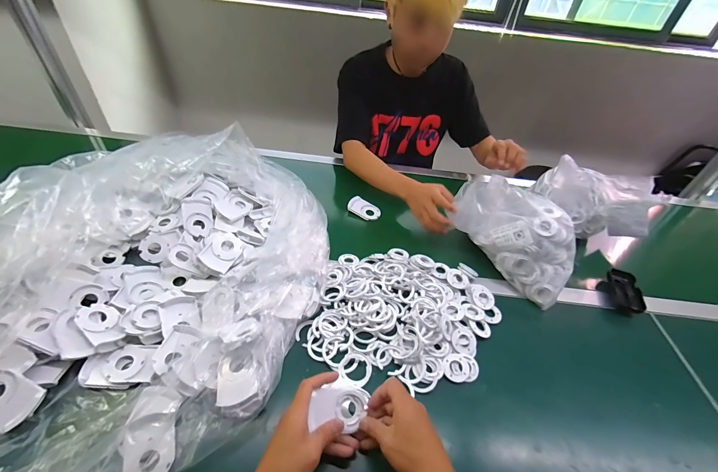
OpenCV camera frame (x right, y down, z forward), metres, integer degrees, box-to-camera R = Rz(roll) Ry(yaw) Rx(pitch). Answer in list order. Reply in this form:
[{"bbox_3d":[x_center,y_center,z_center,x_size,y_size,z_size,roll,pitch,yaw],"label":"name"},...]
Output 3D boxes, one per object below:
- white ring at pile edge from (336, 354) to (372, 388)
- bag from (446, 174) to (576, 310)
[{"bbox_3d":[-0.005,0.218,0.517,0.051,0.009,0.052,3,43,-3],"label":"white ring at pile edge"},{"bbox_3d":[0.338,-0.017,0.698,0.160,0.145,0.286,-30,54,-33],"label":"bag"}]

